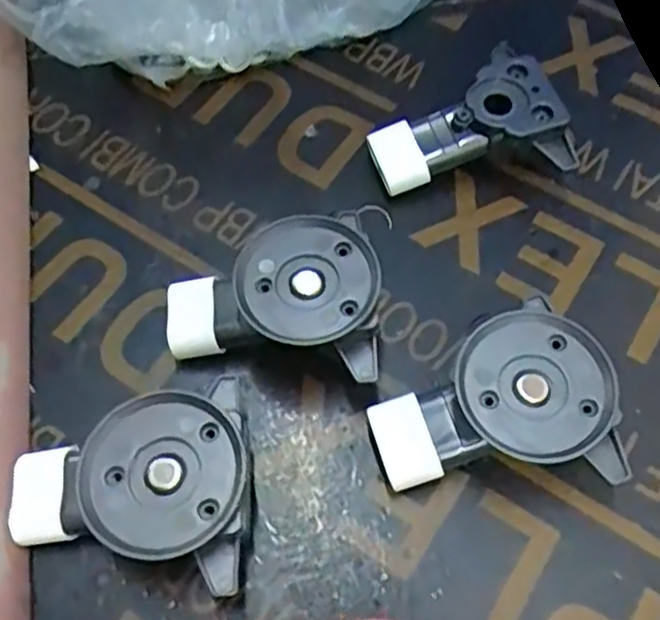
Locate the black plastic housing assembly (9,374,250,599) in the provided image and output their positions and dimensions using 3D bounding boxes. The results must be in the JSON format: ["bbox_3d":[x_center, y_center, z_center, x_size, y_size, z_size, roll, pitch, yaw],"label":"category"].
[{"bbox_3d":[-0.052,0.055,0.189,0.065,0.032,0.050,-14,63,-7],"label":"black plastic housing assembly"}]

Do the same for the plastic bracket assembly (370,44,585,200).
[{"bbox_3d":[0.048,-0.066,0.254,0.065,0.028,0.048,-11,63,-5],"label":"plastic bracket assembly"}]

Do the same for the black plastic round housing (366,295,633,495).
[{"bbox_3d":[0.046,0.028,0.203,0.065,0.031,0.045,-5,63,-2],"label":"black plastic round housing"}]

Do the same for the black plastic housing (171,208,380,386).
[{"bbox_3d":[-0.016,-0.004,0.218,0.063,0.030,0.044,6,63,3],"label":"black plastic housing"}]

